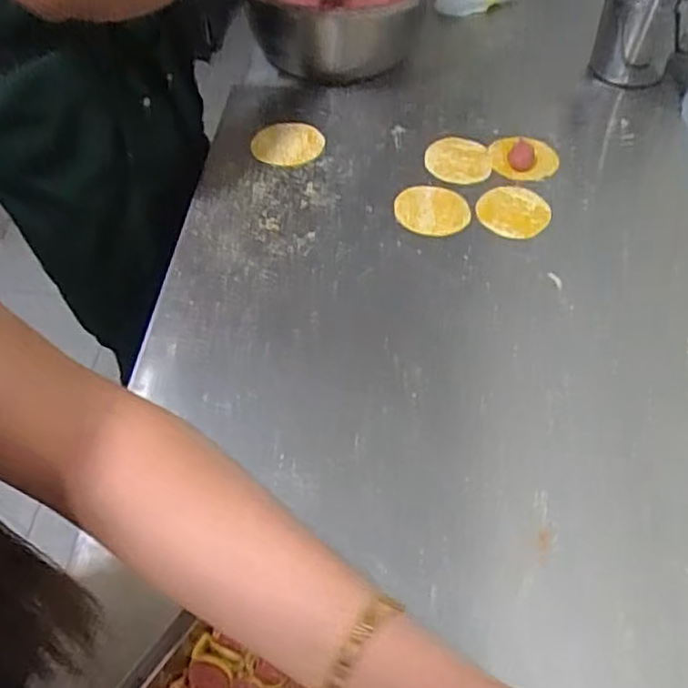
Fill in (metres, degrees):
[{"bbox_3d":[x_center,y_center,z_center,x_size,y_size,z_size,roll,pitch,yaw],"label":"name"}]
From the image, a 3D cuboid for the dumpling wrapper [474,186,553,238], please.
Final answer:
[{"bbox_3d":[0.196,-0.155,0.780,0.080,0.006,0.080,0,52,0],"label":"dumpling wrapper"}]

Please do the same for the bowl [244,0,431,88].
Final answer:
[{"bbox_3d":[0.005,-0.501,0.998,0.241,0.147,0.316,14,53,10],"label":"bowl"}]

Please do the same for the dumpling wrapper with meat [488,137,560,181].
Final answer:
[{"bbox_3d":[0.224,-0.235,0.842,0.084,0.020,0.077,11,53,8],"label":"dumpling wrapper with meat"}]

